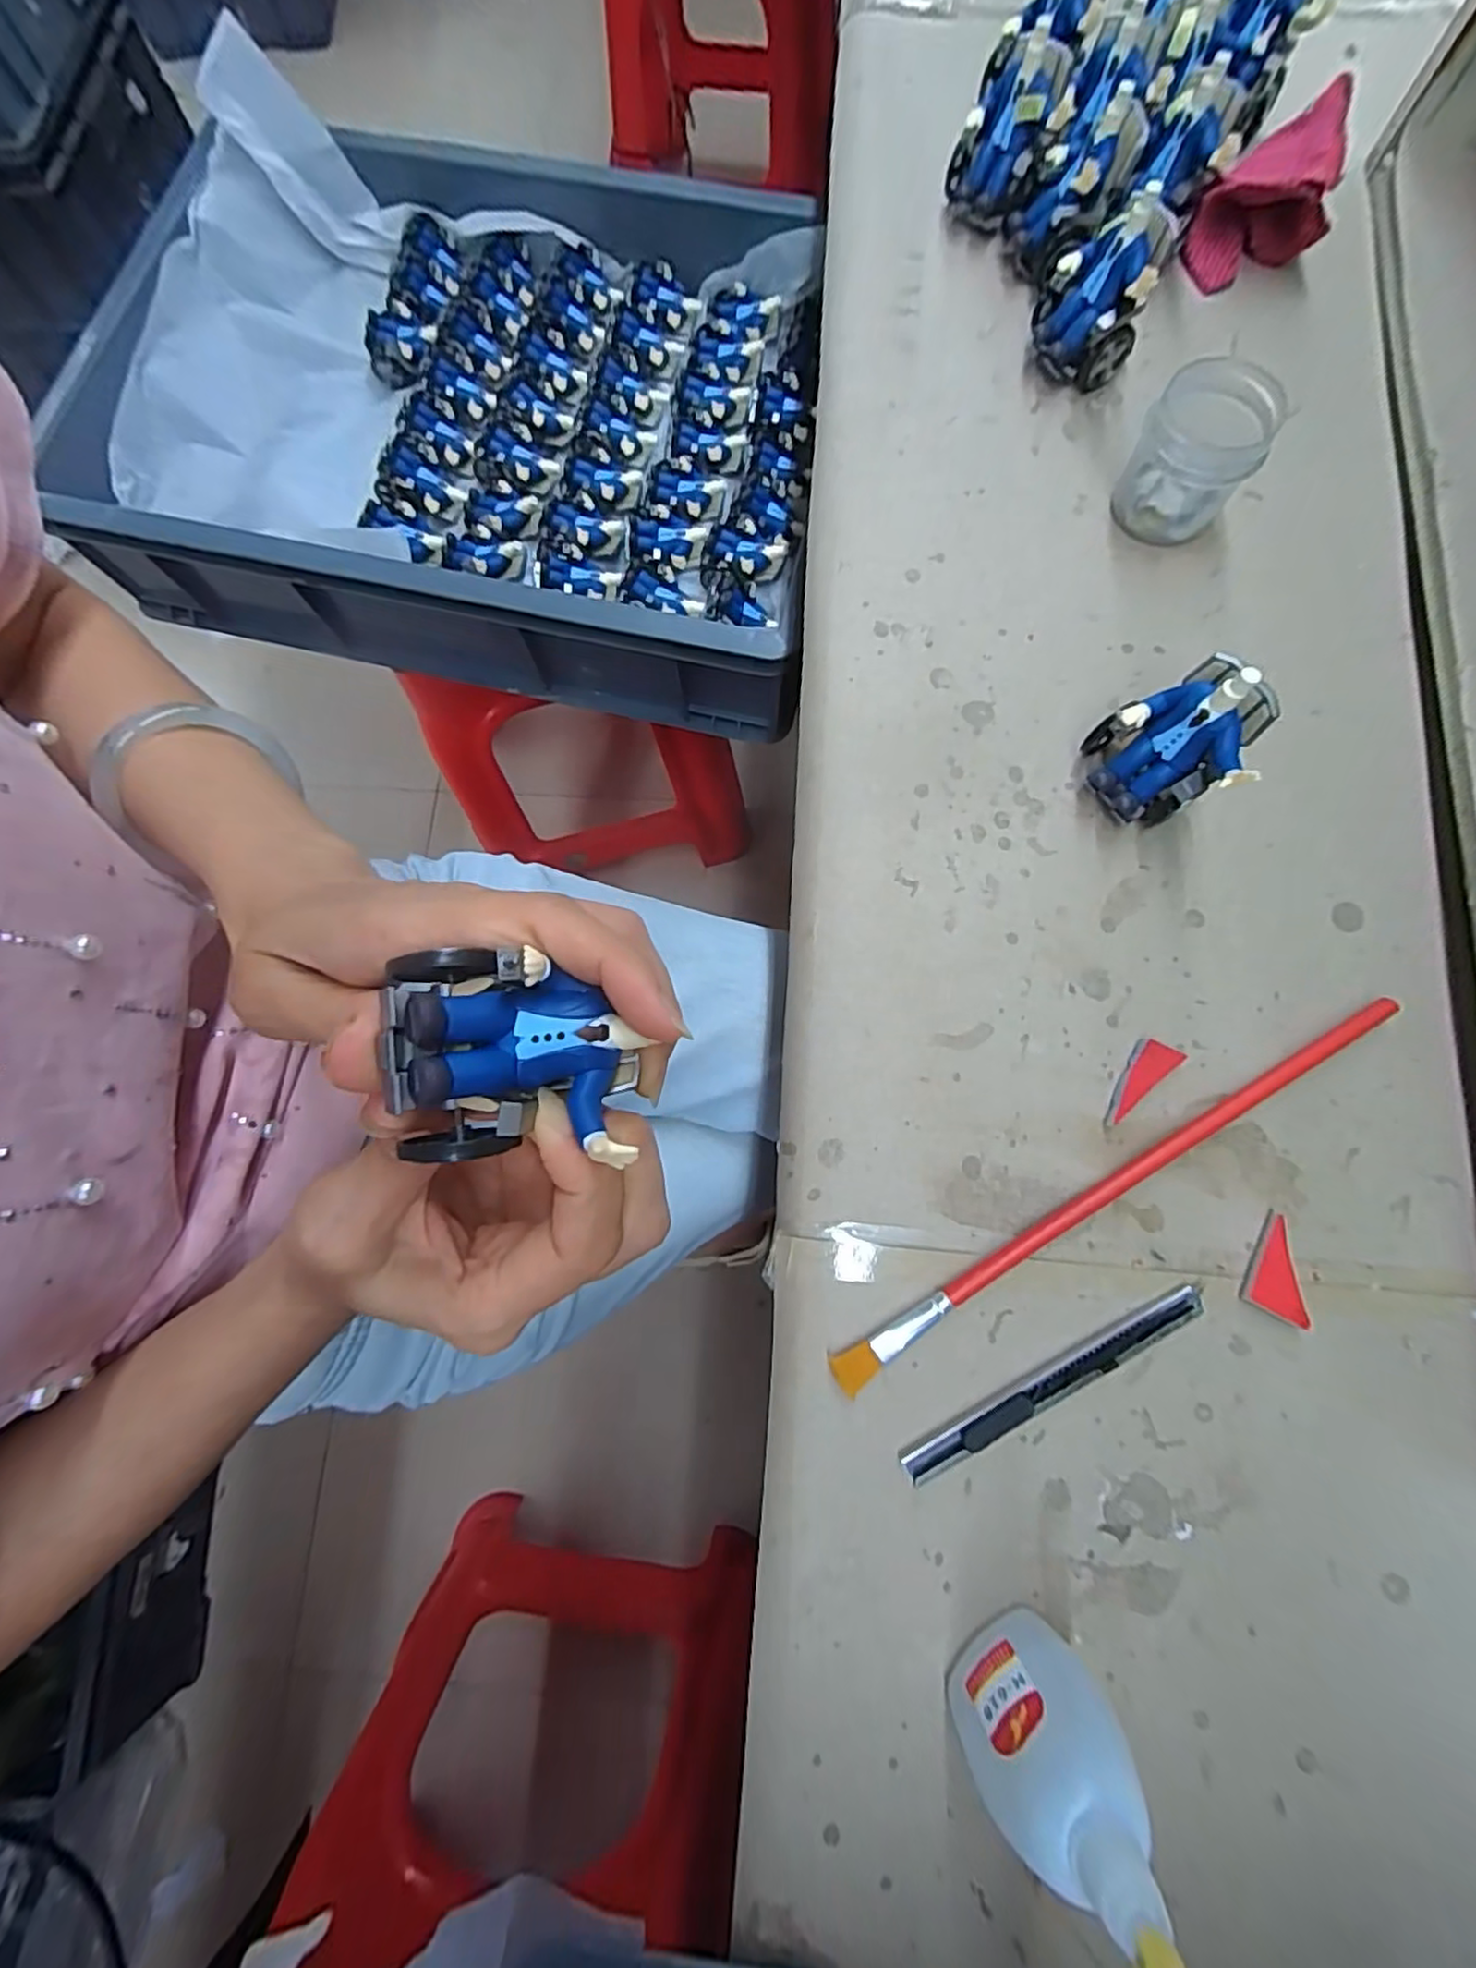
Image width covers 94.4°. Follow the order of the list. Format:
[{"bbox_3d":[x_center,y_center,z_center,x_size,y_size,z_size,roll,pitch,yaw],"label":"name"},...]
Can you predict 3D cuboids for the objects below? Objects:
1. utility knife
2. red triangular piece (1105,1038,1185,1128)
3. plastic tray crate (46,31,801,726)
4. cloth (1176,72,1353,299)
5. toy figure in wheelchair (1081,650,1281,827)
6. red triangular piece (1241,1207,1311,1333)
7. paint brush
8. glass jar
[{"bbox_3d":[0.115,0.145,0.248,0.123,0.006,0.011,-27,78,-5],"label":"utility knife"},{"bbox_3d":[0.158,0.039,0.272,0.016,0.007,0.041,43,81,10],"label":"red triangular piece"},{"bbox_3d":[-0.207,-0.460,0.564,0.571,0.115,0.410,13,77,4],"label":"plastic tray crate"},{"bbox_3d":[0.269,-0.408,0.352,0.062,0.045,0.083,10,77,4],"label":"cloth"},{"bbox_3d":[0.175,-0.094,0.275,0.045,0.060,0.054,-31,78,-6],"label":"toy figure in wheelchair"},{"bbox_3d":[0.203,0.106,0.254,0.021,0.007,0.035,25,78,7],"label":"red triangular piece"},{"bbox_3d":[0.149,0.077,0.261,0.260,0.009,0.014,-30,78,-6],"label":"paint brush"},{"bbox_3d":[0.205,-0.238,0.310,0.048,0.049,0.048,0,77,1],"label":"glass jar"}]

